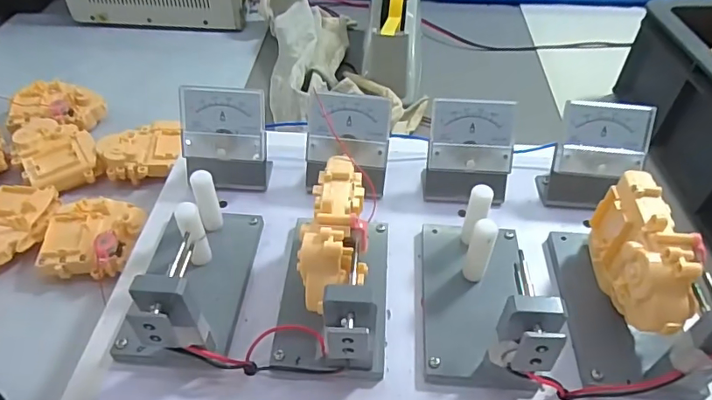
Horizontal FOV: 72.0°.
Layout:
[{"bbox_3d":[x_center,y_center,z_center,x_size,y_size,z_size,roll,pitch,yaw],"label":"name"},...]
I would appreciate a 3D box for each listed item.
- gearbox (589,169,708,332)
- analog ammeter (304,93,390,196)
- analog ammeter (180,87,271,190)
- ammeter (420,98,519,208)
[{"bbox_3d":[0.174,0.040,0.303,0.035,0.075,0.095,7,46,8],"label":"gearbox"},{"bbox_3d":[-0.006,-0.040,0.391,0.064,0.077,0.045,1,46,2],"label":"analog ammeter"},{"bbox_3d":[-0.103,-0.047,0.388,0.064,0.077,0.037,3,46,3],"label":"analog ammeter"},{"bbox_3d":[0.088,-0.037,0.385,0.064,0.072,0.038,3,46,3],"label":"ammeter"}]

